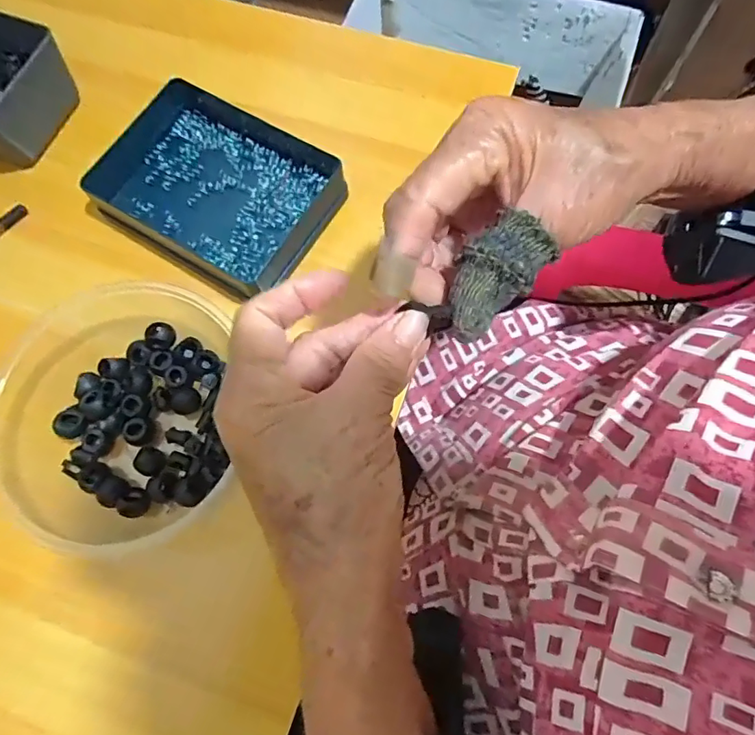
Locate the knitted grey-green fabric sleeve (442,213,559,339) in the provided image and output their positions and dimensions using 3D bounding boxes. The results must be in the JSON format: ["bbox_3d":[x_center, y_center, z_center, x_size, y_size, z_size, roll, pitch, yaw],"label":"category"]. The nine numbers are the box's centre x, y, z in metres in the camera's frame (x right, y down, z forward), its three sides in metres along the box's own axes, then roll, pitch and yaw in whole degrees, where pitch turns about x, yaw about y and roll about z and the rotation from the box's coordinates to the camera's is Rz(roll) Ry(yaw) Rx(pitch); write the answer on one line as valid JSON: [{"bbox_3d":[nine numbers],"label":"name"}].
[{"bbox_3d":[0.046,-0.036,0.215,0.059,0.012,0.027,-46,76,12],"label":"knitted grey-green fabric sleeve"}]

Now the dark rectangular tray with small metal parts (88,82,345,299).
[{"bbox_3d":[-0.111,-0.129,0.361,0.161,0.027,0.115,29,75,9],"label":"dark rectangular tray with small metal parts"}]

